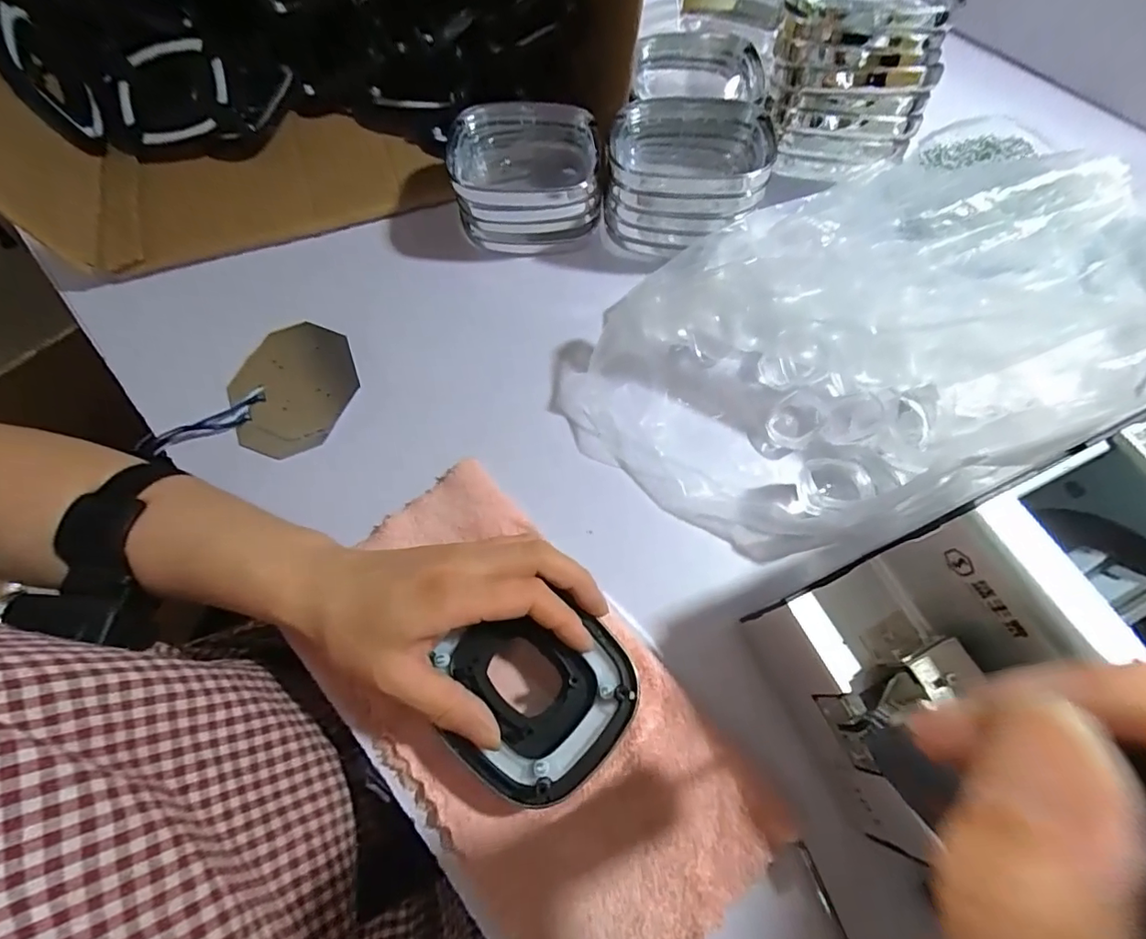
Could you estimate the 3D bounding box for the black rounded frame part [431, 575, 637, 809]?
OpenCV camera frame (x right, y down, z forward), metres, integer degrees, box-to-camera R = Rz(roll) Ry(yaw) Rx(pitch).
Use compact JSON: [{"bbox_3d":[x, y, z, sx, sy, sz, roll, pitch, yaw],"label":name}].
[{"bbox_3d":[-0.021,0.120,0.290,0.098,0.013,0.099,-39,71,-13],"label":"black rounded frame part"}]

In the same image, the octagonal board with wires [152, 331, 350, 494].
[{"bbox_3d":[-0.213,-0.061,0.404,0.090,0.008,0.103,28,73,10],"label":"octagonal board with wires"}]

